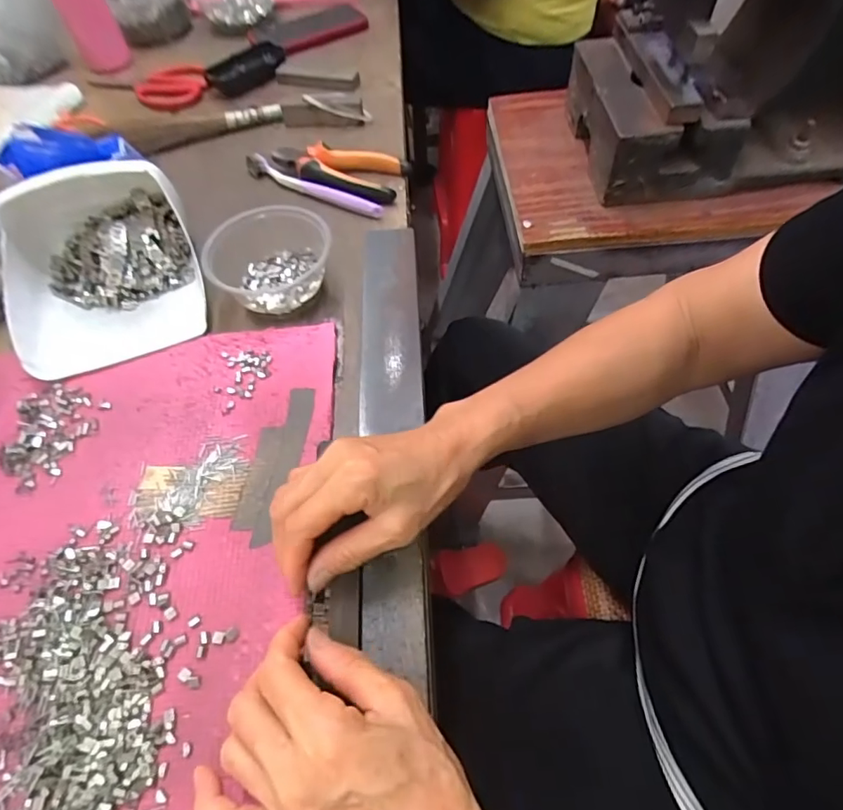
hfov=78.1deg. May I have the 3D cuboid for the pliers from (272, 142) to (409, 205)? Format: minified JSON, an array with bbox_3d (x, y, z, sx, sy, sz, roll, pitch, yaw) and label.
[{"bbox_3d":[-0.091,-0.252,0.557,0.143,0.024,0.072,18,61,14],"label":"pliers"}]

